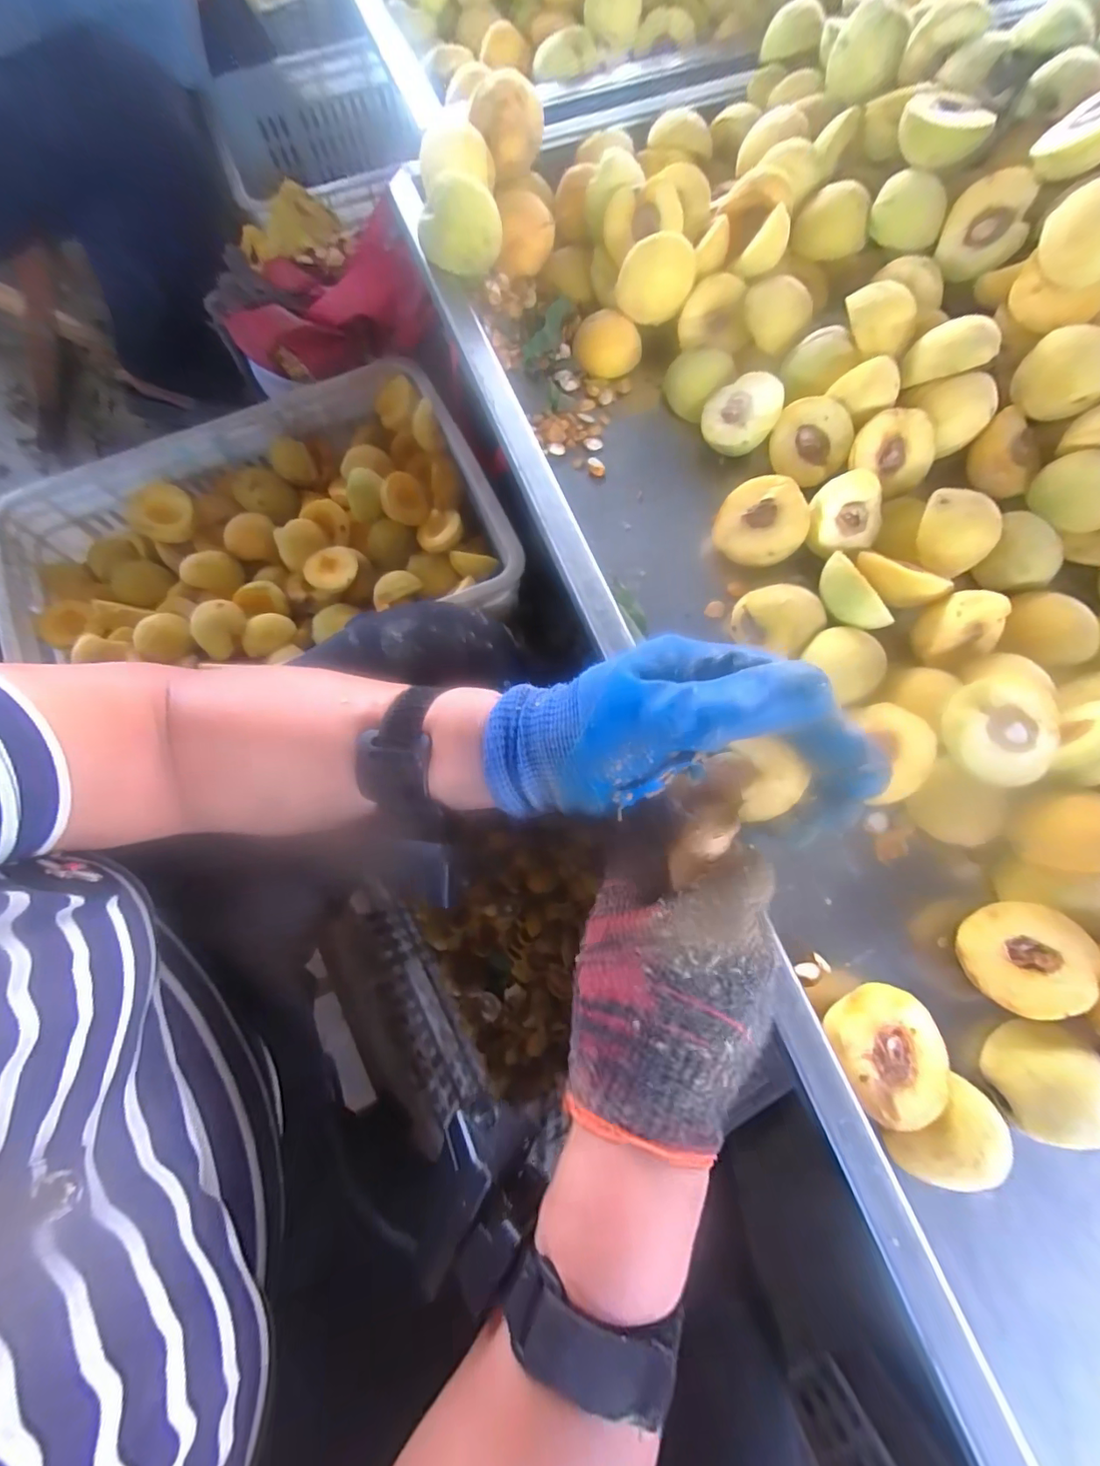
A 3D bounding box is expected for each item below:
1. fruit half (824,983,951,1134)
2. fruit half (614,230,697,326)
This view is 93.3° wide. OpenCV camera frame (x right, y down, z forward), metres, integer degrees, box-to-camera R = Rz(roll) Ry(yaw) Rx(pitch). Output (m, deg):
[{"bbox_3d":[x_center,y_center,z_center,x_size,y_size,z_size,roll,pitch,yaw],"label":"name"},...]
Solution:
[{"bbox_3d":[0.178,0.173,0.285,0.064,0.032,0.064,6,64,-13],"label":"fruit half"},{"bbox_3d":[0.085,-0.365,0.420,0.058,0.055,0.022,9,74,4],"label":"fruit half"}]

